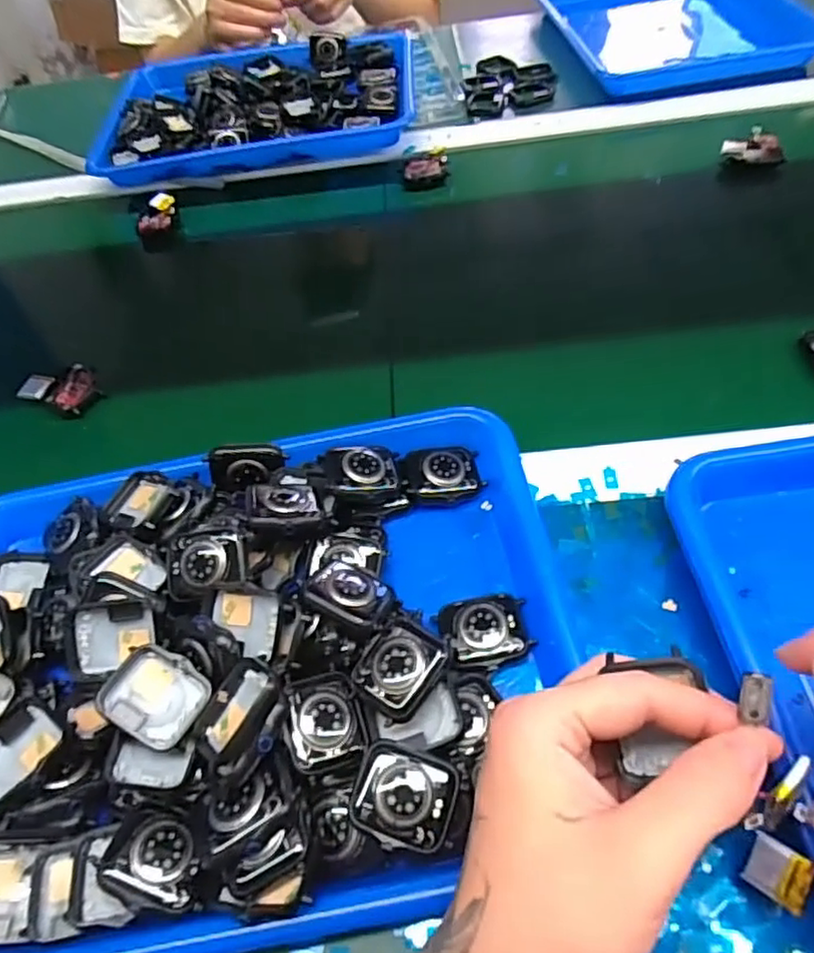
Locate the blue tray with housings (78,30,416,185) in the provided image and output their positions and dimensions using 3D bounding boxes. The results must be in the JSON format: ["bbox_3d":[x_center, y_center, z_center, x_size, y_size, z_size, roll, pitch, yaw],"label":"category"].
[{"bbox_3d":[-0.153,-0.396,0.682,0.321,0.046,0.228,-7,54,4],"label":"blue tray with housings"}]

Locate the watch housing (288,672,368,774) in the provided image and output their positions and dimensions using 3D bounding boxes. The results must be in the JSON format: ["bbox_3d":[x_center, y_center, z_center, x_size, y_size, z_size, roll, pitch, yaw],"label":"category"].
[{"bbox_3d":[-0.037,0.111,0.295,0.032,0.012,0.041,-12,51,-7],"label":"watch housing"}]

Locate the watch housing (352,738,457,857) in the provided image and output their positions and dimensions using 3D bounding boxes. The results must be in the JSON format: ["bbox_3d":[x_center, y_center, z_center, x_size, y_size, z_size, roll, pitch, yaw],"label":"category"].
[{"bbox_3d":[-0.001,0.134,0.270,0.041,0.008,0.037,10,57,15],"label":"watch housing"}]

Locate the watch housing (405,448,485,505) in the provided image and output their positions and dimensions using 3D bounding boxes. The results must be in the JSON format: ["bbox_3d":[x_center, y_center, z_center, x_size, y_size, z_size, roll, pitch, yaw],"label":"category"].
[{"bbox_3d":[0.021,-0.002,0.383,0.045,0.015,0.035,-4,55,6],"label":"watch housing"}]

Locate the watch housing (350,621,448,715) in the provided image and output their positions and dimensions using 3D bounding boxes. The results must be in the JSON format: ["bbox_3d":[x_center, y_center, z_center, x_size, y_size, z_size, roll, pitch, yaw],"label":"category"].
[{"bbox_3d":[-0.004,0.088,0.301,0.033,0.005,0.038,33,76,28],"label":"watch housing"}]

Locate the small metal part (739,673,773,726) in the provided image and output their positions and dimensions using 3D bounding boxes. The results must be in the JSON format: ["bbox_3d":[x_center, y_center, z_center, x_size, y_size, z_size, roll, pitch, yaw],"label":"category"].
[{"bbox_3d":[0.107,0.069,0.198,0.008,0.004,0.016,3,92,29],"label":"small metal part"}]

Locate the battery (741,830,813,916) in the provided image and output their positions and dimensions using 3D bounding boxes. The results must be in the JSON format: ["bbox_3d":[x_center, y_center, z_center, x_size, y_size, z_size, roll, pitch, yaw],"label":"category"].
[{"bbox_3d":[0.142,0.152,0.248,0.021,0.004,0.020,18,78,45],"label":"battery"}]

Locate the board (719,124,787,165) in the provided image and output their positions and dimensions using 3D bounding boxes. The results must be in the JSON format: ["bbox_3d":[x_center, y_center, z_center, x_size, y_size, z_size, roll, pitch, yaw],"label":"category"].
[{"bbox_3d":[0.313,-0.296,0.580,0.052,0.023,0.026,15,59,18],"label":"board"}]

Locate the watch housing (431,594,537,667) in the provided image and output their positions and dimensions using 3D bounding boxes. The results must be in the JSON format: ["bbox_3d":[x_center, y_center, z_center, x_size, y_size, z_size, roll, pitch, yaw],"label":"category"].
[{"bbox_3d":[0.040,0.078,0.327,0.044,0.008,0.035,-13,54,0],"label":"watch housing"}]

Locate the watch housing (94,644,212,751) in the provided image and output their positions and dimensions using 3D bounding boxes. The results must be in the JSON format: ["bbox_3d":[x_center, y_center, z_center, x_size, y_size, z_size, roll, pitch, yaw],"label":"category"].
[{"bbox_3d":[-0.116,0.101,0.298,0.042,0.010,0.037,31,54,2],"label":"watch housing"}]

